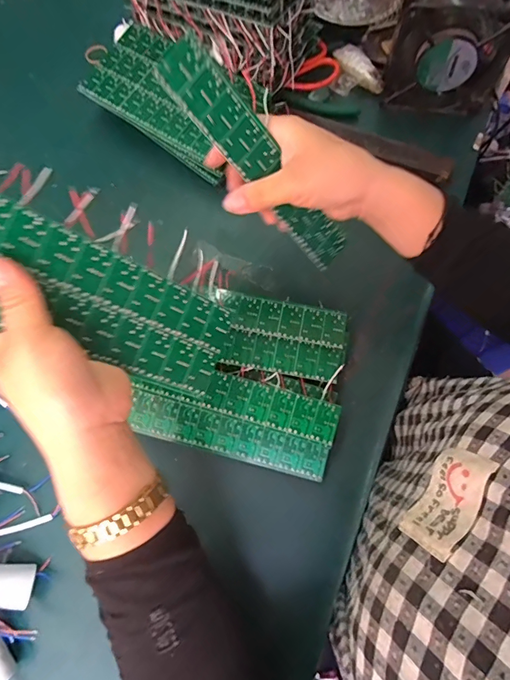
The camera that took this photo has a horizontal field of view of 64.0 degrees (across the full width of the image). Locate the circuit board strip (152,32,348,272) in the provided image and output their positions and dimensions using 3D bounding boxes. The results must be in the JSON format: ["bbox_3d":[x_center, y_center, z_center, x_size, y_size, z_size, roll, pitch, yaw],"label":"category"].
[{"bbox_3d":[0.010,-0.132,0.319,0.037,0.005,0.201,-50,123,1],"label":"circuit board strip"}]

